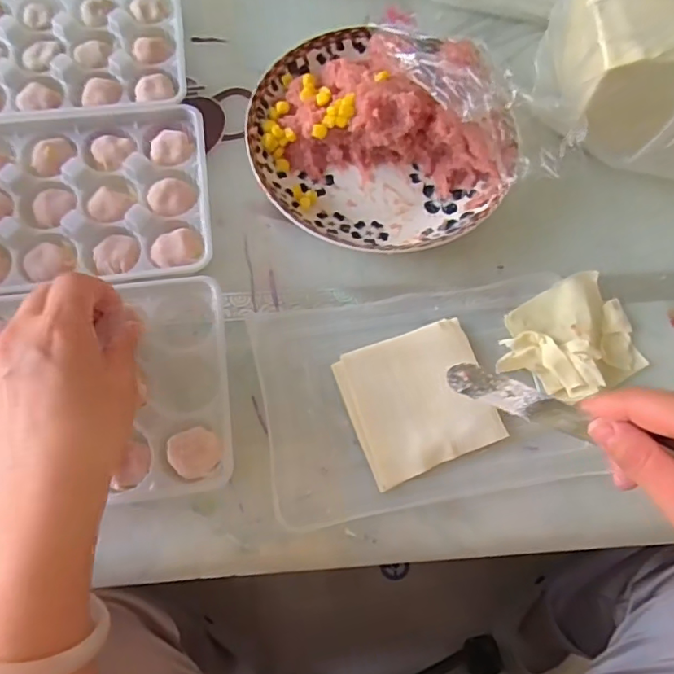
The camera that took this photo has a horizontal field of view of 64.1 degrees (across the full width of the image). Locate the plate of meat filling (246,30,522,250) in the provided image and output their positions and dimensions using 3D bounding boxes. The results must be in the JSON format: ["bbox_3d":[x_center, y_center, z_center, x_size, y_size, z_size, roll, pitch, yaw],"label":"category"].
[{"bbox_3d":[0.026,-0.150,0.394,0.174,0.057,0.197,-22,76,-6],"label":"plate of meat filling"}]

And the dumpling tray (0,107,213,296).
[{"bbox_3d":[-0.206,-0.099,0.379,0.225,0.022,0.139,-9,75,-3],"label":"dumpling tray"}]

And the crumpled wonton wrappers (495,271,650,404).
[{"bbox_3d":[0.162,0.003,0.377,0.097,0.016,0.077,-27,77,-8],"label":"crumpled wonton wrappers"}]

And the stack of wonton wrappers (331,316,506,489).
[{"bbox_3d":[0.054,0.040,0.356,0.092,0.009,0.089,-20,76,-6],"label":"stack of wonton wrappers"}]

